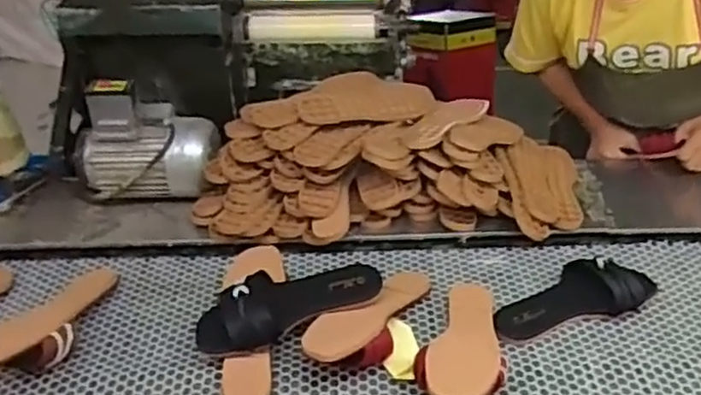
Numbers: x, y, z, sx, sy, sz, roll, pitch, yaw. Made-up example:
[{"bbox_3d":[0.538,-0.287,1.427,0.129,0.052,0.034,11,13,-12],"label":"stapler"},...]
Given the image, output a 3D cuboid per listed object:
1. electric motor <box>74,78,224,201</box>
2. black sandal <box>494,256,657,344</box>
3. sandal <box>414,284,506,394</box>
[{"bbox_3d":[-0.344,-0.105,1.153,0.246,0.188,0.122,3,32,5],"label":"electric motor"},{"bbox_3d":[0.313,0.139,0.961,0.248,0.057,0.080,-11,33,-12],"label":"black sandal"},{"bbox_3d":[0.152,0.190,0.895,0.105,0.055,0.250,6,34,15],"label":"sandal"}]

